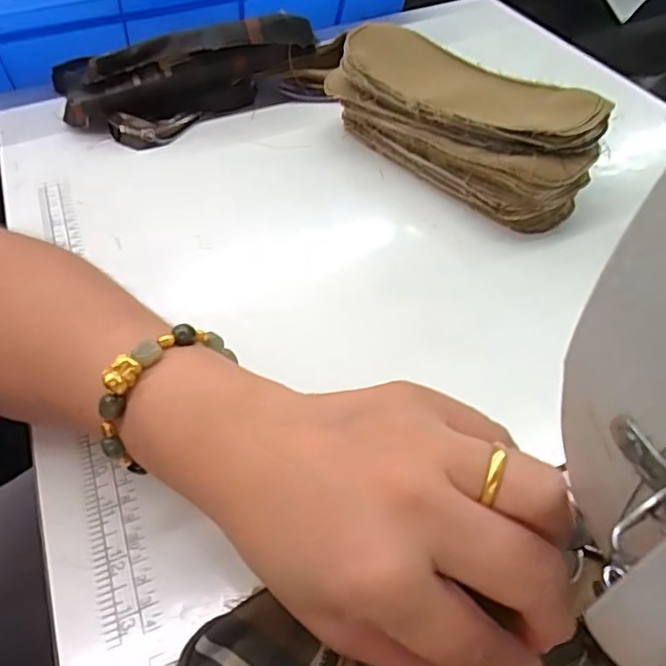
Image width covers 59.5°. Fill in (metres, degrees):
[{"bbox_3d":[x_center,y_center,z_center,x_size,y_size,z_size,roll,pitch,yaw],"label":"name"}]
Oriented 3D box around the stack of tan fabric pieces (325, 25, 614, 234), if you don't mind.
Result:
[{"bbox_3d":[0.093,-0.153,0.426,0.083,0.069,0.207,-36,57,-26],"label":"stack of tan fabric pieces"}]

